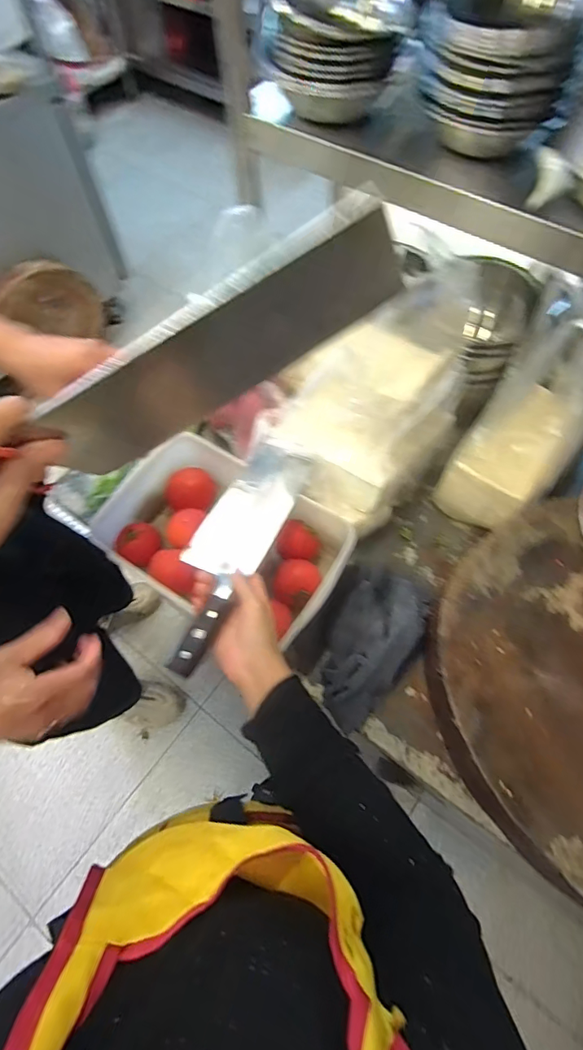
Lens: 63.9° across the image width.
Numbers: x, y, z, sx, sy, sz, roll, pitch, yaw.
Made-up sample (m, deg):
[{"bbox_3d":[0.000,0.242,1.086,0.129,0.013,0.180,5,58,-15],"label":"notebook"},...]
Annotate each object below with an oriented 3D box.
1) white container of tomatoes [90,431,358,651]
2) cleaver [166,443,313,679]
[{"bbox_3d":[-0.089,0.024,0.613,0.302,0.097,0.200,31,70,15],"label":"white container of tomatoes"},{"bbox_3d":[-0.065,0.018,0.543,0.091,0.022,0.312,17,54,9],"label":"cleaver"}]

